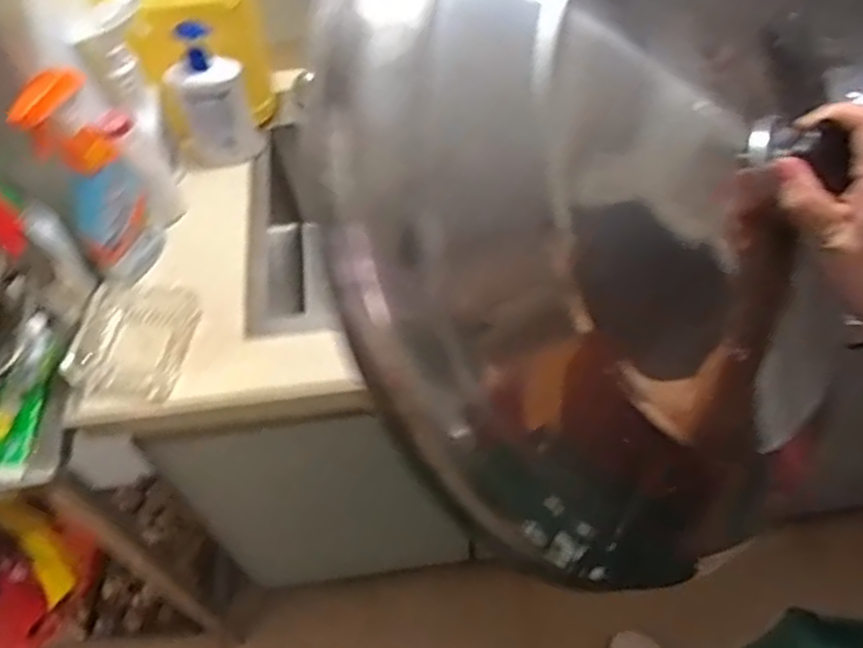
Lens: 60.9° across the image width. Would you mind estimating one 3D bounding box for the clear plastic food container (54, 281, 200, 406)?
[{"bbox_3d":[-0.351,0.012,0.854,0.125,0.045,0.140,10,56,9],"label":"clear plastic food container"}]

